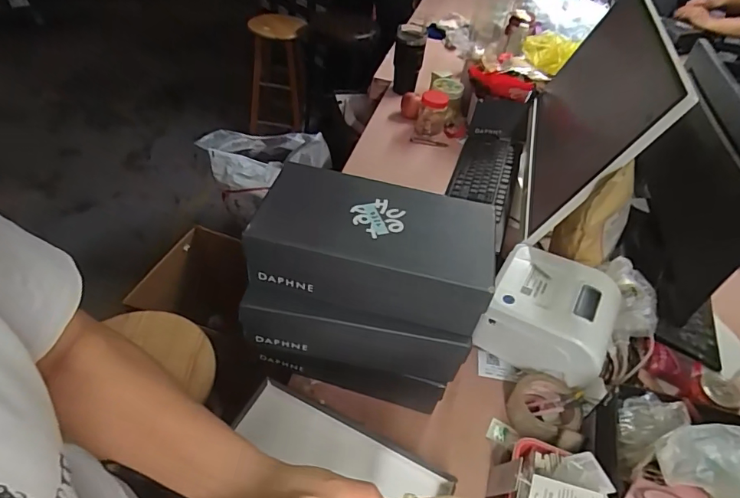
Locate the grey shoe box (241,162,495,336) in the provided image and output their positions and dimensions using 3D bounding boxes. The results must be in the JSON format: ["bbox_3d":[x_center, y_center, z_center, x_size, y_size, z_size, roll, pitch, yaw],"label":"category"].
[{"bbox_3d":[0.004,-0.007,0.609,0.291,0.101,0.162,10,45,4],"label":"grey shoe box"}]

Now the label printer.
[{"bbox_3d":[0.294,0.109,0.763,0.185,0.120,0.169,24,47,16],"label":"label printer"}]

